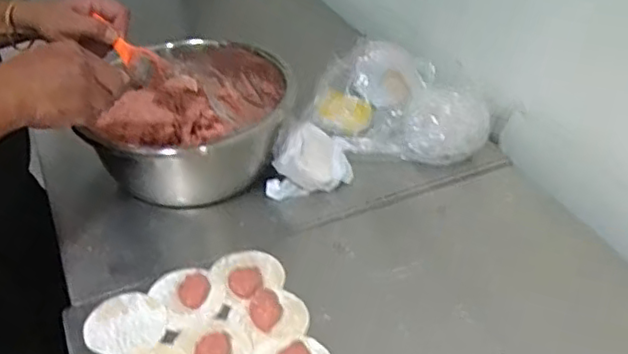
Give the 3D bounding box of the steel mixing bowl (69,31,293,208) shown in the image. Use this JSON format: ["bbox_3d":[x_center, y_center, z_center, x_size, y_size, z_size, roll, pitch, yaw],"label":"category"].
[{"bbox_3d":[-0.160,-0.098,0.873,0.236,0.164,0.224,-1,38,1],"label":"steel mixing bowl"}]

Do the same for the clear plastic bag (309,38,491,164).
[{"bbox_3d":[0.123,-0.109,0.950,0.253,0.094,0.184,3,38,6],"label":"clear plastic bag"}]

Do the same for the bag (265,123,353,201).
[{"bbox_3d":[-0.008,-0.023,0.881,0.117,0.073,0.083,-5,38,-3],"label":"bag"}]

